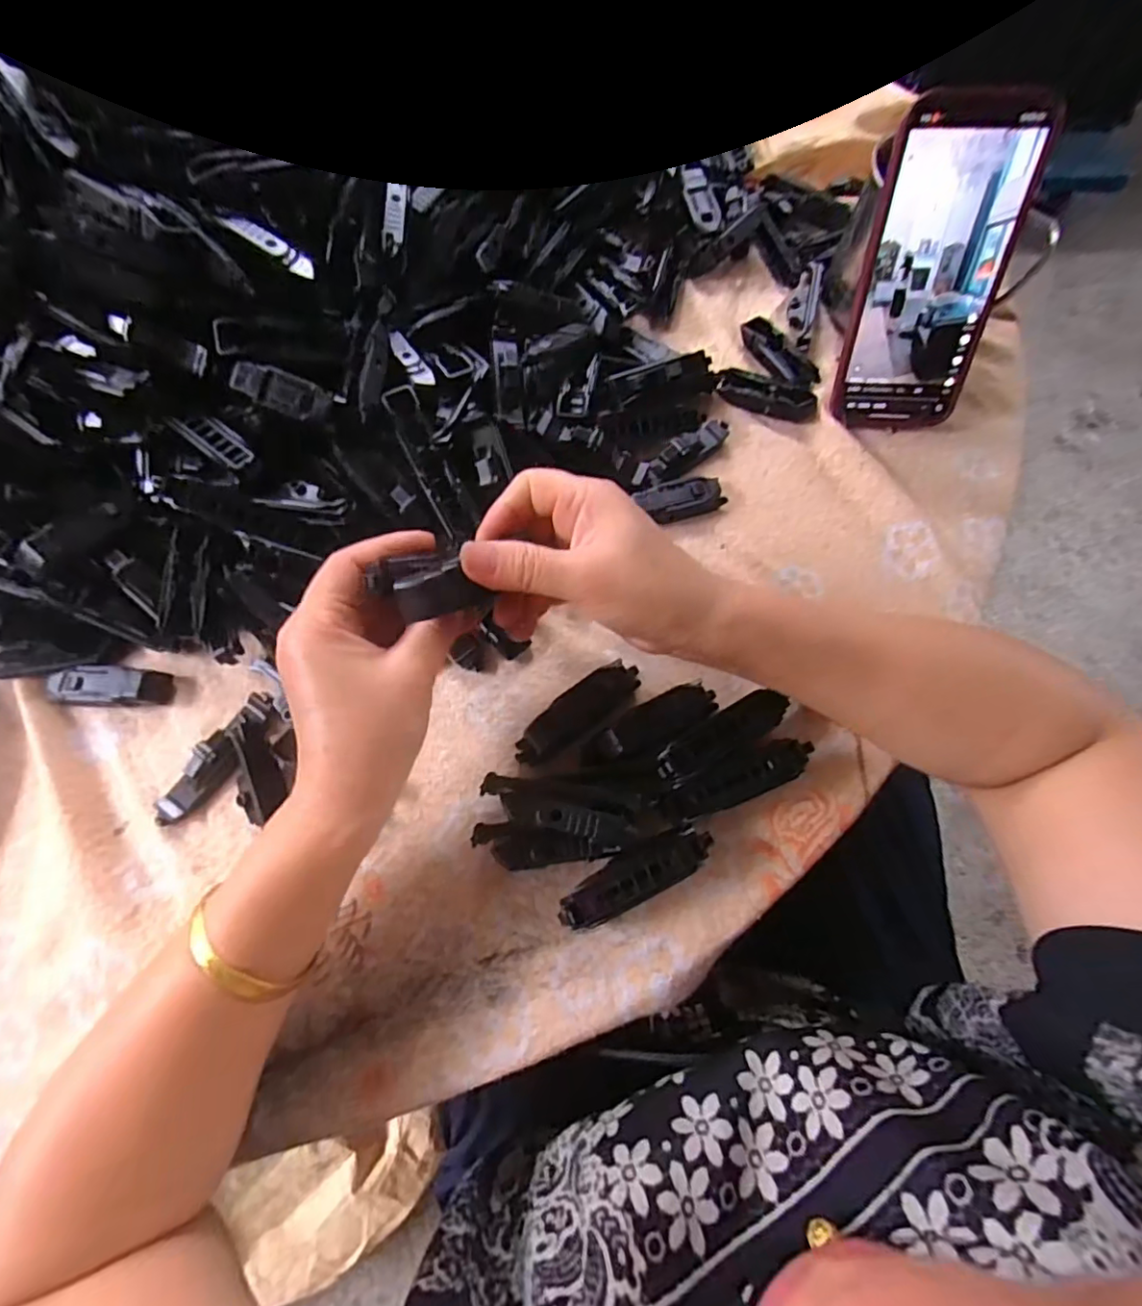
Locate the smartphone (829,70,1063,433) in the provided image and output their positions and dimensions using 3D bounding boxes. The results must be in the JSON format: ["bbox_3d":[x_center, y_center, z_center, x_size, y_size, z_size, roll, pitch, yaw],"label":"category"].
[{"bbox_3d":[0.209,-0.215,0.331,0.075,0.162,0.007,8,38,9],"label":"smartphone"}]

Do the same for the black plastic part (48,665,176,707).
[{"bbox_3d":[-0.265,0.019,0.330,0.066,0.011,0.024,2,72,1],"label":"black plastic part"}]

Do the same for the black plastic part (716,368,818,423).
[{"bbox_3d":[0.132,-0.174,0.385,0.067,0.008,0.027,21,73,7],"label":"black plastic part"}]

